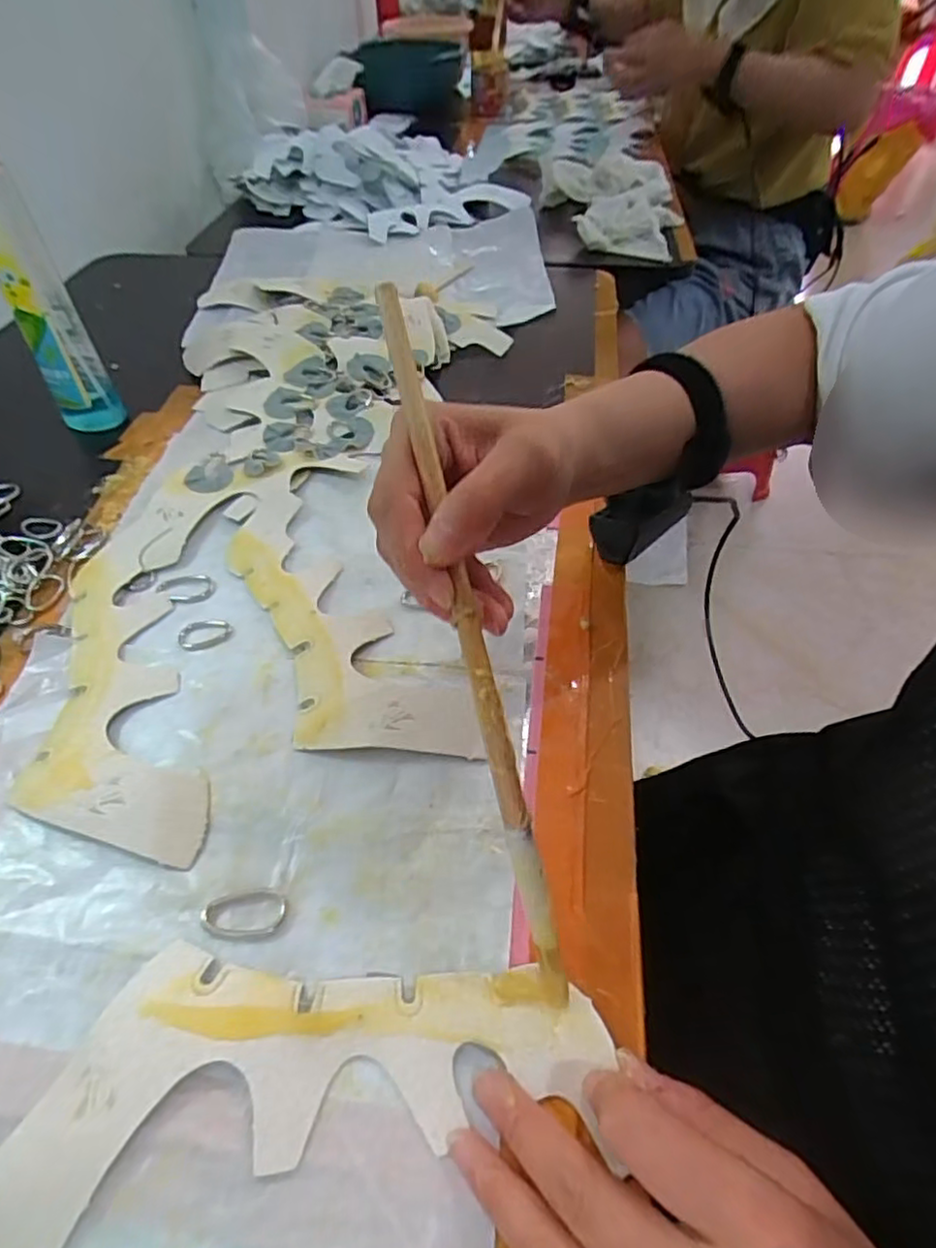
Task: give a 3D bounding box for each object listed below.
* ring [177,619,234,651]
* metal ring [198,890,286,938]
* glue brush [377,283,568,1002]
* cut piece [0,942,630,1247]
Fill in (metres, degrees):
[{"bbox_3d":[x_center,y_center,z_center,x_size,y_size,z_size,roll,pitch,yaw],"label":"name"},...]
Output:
[{"bbox_3d":[-0.148,0.005,0.369,0.030,0.004,0.021,-13,50,-9],"label":"ring"},{"bbox_3d":[-0.092,0.119,0.270,0.033,0.004,0.018,-3,49,-1],"label":"metal ring"},{"bbox_3d":[0.002,0.007,0.243,0.010,0.005,0.265,-14,91,-10],"label":"glue brush"},{"bbox_3d":[-0.057,0.157,0.236,0.207,0.007,0.077,-5,56,-4],"label":"cut piece"}]

